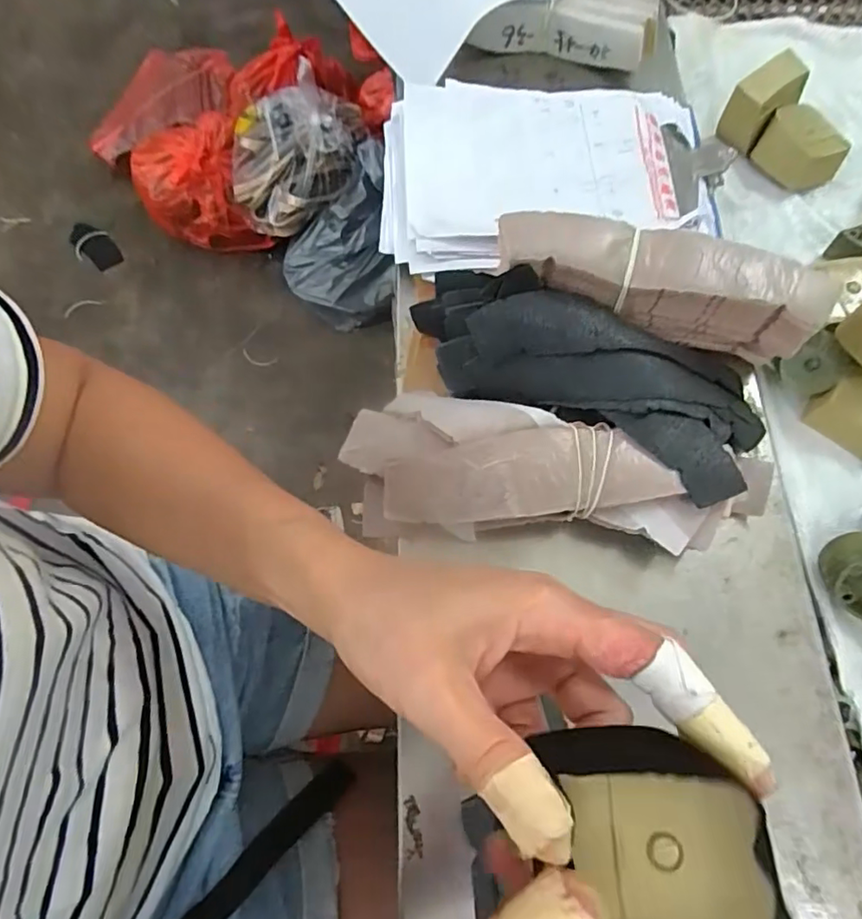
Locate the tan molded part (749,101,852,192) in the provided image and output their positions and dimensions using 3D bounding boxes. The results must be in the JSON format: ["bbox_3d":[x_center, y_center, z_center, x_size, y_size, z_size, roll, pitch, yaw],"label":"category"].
[{"bbox_3d":[0.290,-0.242,0.440,0.061,0.031,0.061,0,70,-1],"label":"tan molded part"}]

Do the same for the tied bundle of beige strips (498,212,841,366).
[{"bbox_3d":[0.131,-0.102,0.334,0.183,0.059,0.039,11,70,3],"label":"tied bundle of beige strips"}]

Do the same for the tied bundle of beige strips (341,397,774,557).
[{"bbox_3d":[0.075,0.006,0.317,0.239,0.034,0.086,3,70,0],"label":"tied bundle of beige strips"}]

